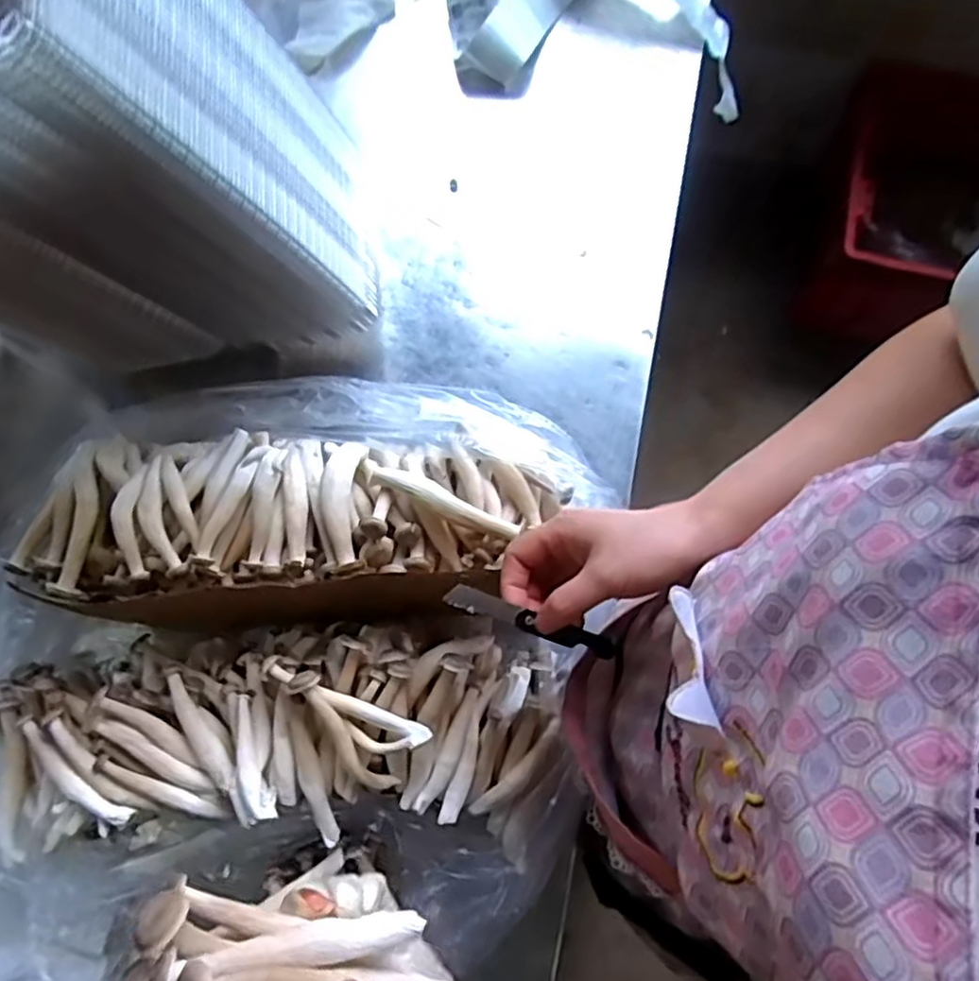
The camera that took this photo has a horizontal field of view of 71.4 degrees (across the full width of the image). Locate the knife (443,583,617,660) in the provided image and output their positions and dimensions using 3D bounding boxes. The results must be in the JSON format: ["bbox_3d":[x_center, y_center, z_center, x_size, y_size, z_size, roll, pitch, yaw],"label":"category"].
[{"bbox_3d":[0.028,0.080,0.413,0.113,0.006,0.014,23,78,-16],"label":"knife"}]

